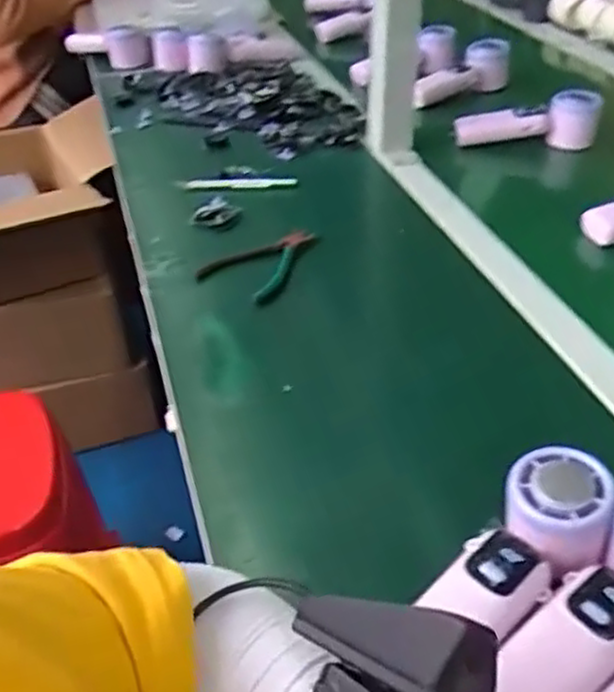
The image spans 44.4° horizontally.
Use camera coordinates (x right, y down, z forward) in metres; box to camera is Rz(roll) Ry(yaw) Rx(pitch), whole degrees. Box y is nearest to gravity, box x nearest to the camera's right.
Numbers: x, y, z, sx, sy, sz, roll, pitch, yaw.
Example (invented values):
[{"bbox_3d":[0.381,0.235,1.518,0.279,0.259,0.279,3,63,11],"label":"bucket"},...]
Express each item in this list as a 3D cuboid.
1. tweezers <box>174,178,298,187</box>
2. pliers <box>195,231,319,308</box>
[{"bbox_3d":[-0.079,-0.185,0.850,0.134,0.008,0.019,-2,37,-2],"label":"tweezers"},{"bbox_3d":[-0.034,-0.081,0.701,0.083,0.009,0.121,26,45,31],"label":"pliers"}]

